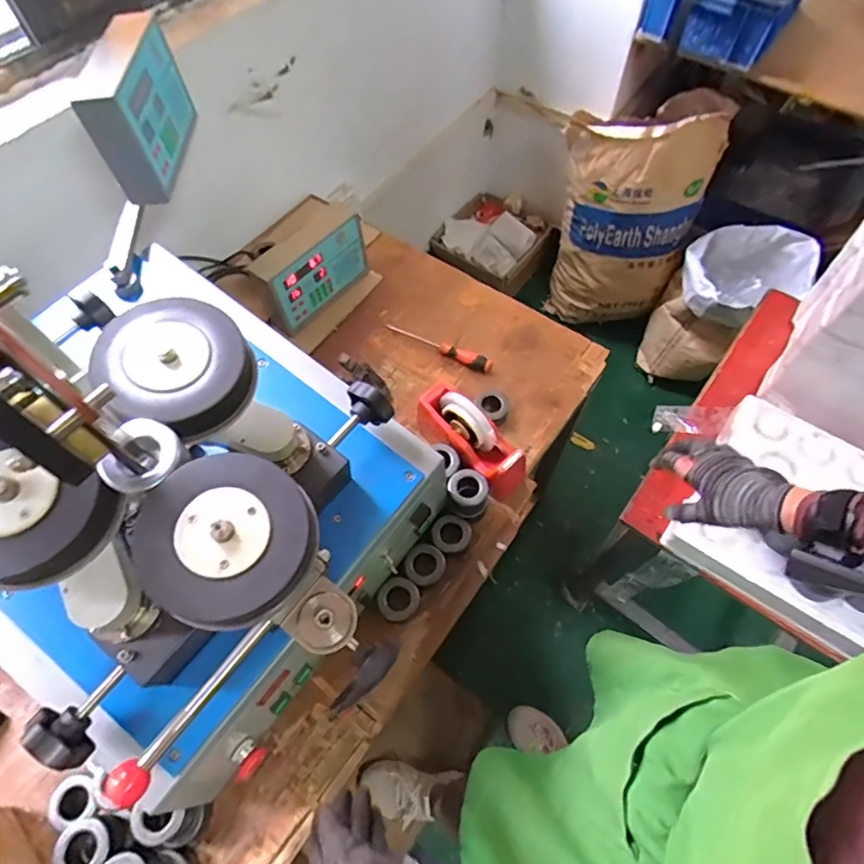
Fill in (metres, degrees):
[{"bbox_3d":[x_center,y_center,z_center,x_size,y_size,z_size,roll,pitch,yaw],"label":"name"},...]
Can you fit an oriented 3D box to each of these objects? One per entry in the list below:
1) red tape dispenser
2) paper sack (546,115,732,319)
[{"bbox_3d":[0.061,0.013,0.860,0.198,0.117,0.067,36,67,18],"label":"red tape dispenser"},{"bbox_3d":[0.575,-0.650,1.613,0.405,0.603,0.297,23,64,12],"label":"paper sack"}]

